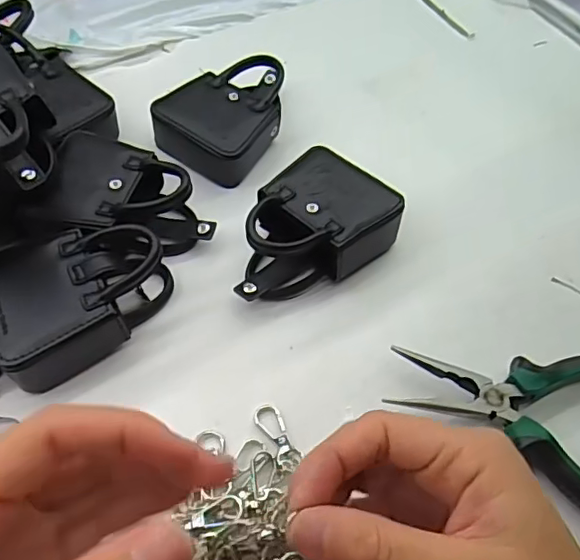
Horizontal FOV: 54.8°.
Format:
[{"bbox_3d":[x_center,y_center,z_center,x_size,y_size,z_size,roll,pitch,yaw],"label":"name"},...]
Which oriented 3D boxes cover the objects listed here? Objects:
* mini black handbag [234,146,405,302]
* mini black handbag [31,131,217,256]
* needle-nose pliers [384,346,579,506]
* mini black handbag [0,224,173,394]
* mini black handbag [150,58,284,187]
[{"bbox_3d":[0.011,-0.030,0.346,0.075,0.039,0.106,39,62,19],"label":"mini black handbag"},{"bbox_3d":[-0.099,-0.052,0.354,0.105,0.037,0.076,9,56,2],"label":"mini black handbag"},{"bbox_3d":[0.130,0.070,0.300,0.148,0.021,0.094,16,57,7],"label":"needle-nose pliers"},{"bbox_3d":[-0.116,0.008,0.311,0.096,0.046,0.068,-26,62,-20],"label":"mini black handbag"},{"bbox_3d":[-0.038,-0.120,0.406,0.076,0.033,0.099,36,61,18],"label":"mini black handbag"}]

